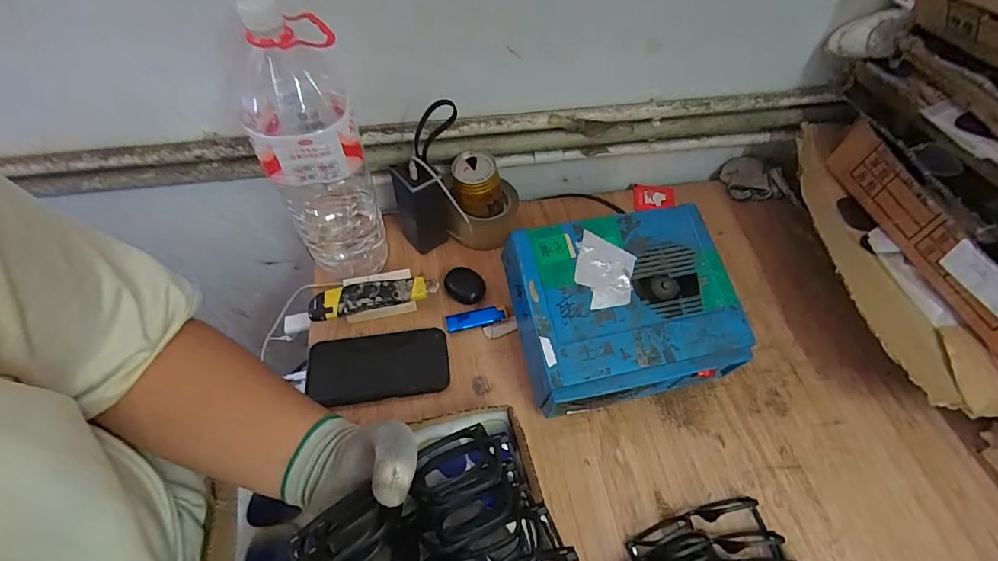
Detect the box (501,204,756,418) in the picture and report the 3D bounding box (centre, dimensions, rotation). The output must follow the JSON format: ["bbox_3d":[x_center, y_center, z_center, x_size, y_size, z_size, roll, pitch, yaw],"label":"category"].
[{"bbox_3d":[0.140,0.040,0.503,0.234,0.136,0.180,-8,56,-8],"label":"box"}]

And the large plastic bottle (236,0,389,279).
[{"bbox_3d":[-0.207,-0.130,0.489,0.108,0.316,0.098,-15,57,-12],"label":"large plastic bottle"}]

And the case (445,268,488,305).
[{"bbox_3d":[-0.046,0.006,0.585,0.055,0.022,0.039,22,57,13],"label":"case"}]

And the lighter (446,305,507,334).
[{"bbox_3d":[-0.029,0.052,0.569,0.080,0.017,0.024,-8,56,-7],"label":"lighter"}]

